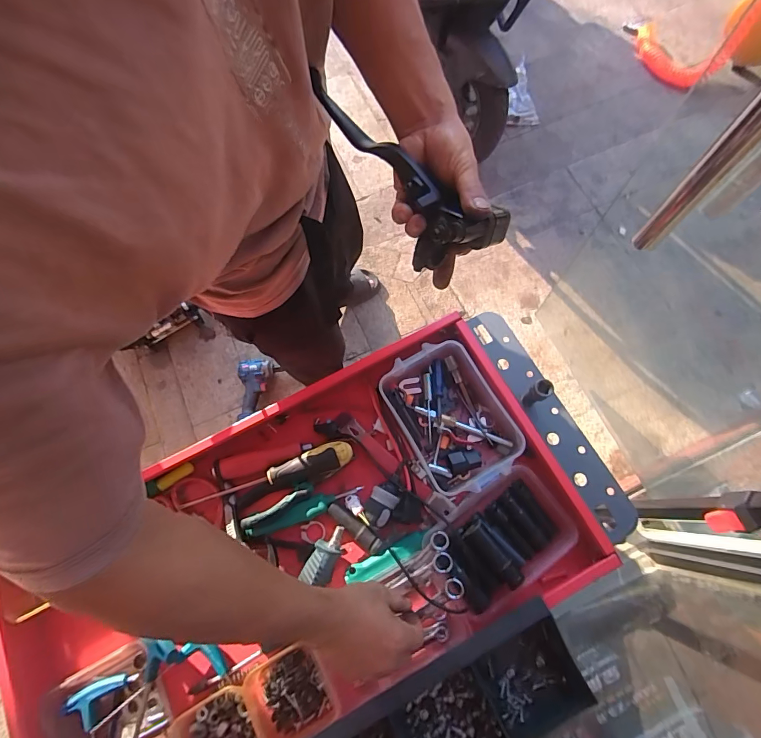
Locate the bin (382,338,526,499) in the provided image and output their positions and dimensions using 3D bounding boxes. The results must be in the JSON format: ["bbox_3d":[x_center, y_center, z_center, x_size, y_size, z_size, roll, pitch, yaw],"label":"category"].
[{"bbox_3d":[0.090,0.063,0.546,0.129,0.048,0.191,-30,74,-7],"label":"bin"}]

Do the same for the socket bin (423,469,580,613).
[{"bbox_3d":[0.140,0.207,0.501,0.174,0.042,0.106,-35,75,-9],"label":"socket bin"}]

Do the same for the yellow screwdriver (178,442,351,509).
[{"bbox_3d":[-0.149,0.136,0.533,0.228,0.032,0.032,-14,72,-3],"label":"yellow screwdriver"}]

